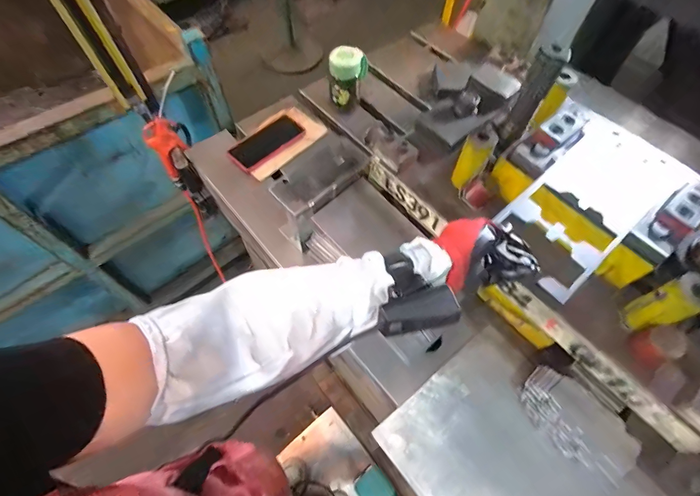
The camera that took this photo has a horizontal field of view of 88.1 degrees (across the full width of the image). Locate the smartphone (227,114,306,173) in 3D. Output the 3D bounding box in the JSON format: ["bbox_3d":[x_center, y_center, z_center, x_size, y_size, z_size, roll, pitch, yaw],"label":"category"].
[{"bbox_3d":[-0.173,-0.221,0.759,0.159,0.017,0.064,-40,91,-18],"label":"smartphone"}]

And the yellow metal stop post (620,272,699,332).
[{"bbox_3d":[0.377,0.071,0.436,0.039,0.101,0.041,-19,63,-12],"label":"yellow metal stop post"}]

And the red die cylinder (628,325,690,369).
[{"bbox_3d":[0.374,0.118,0.437,0.046,0.035,0.040,-16,62,-11],"label":"red die cylinder"}]

